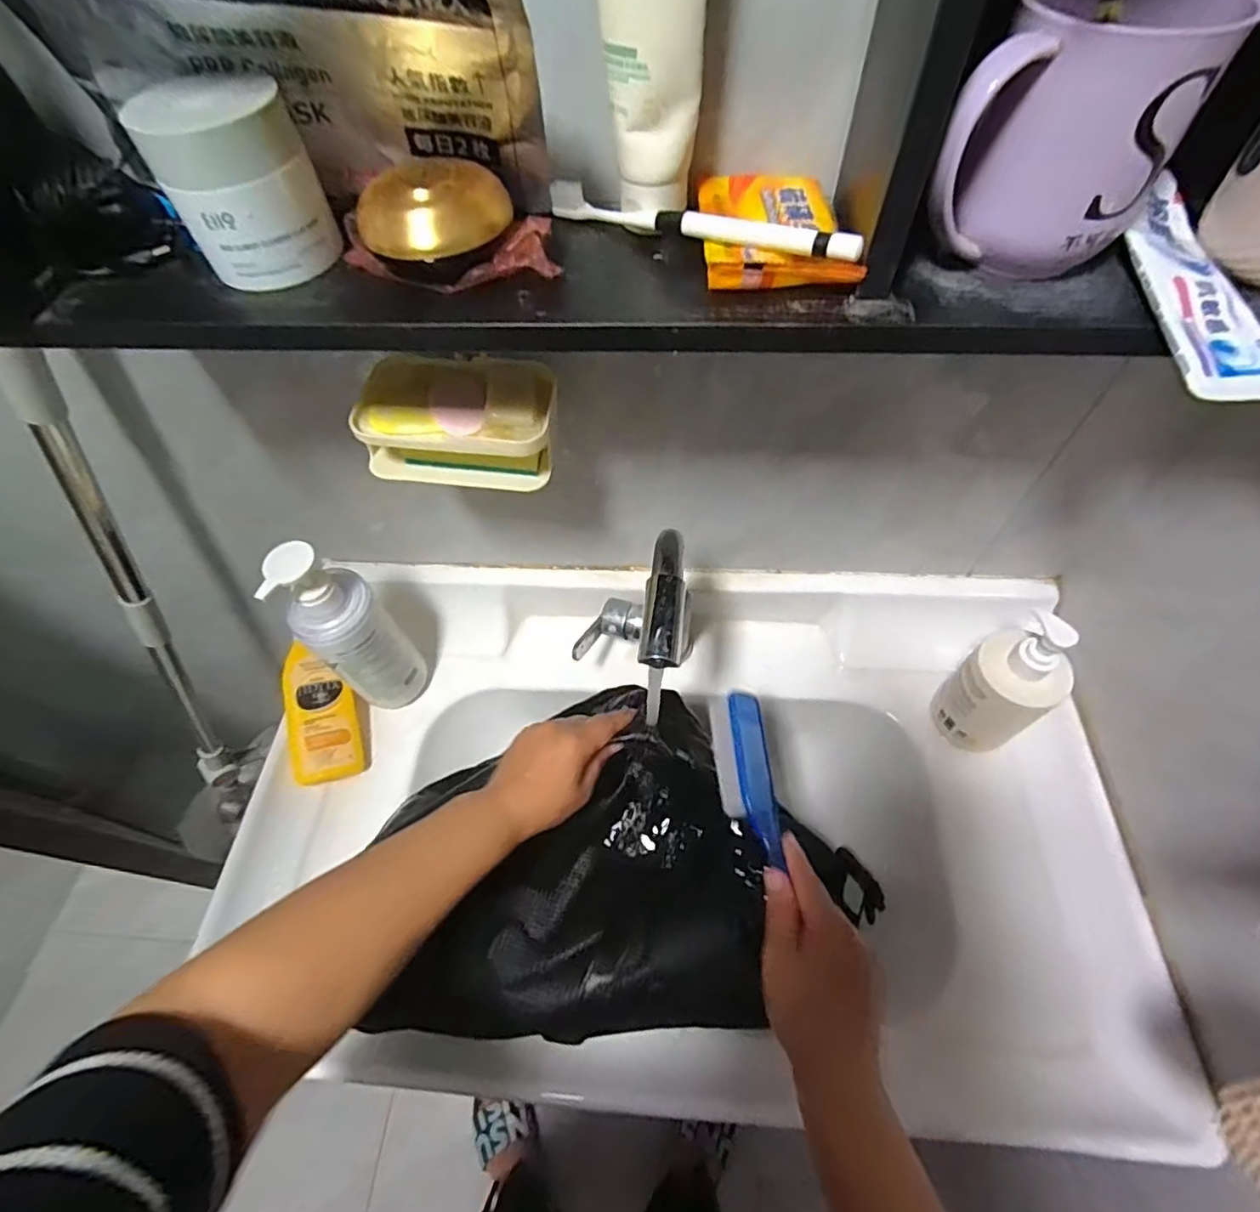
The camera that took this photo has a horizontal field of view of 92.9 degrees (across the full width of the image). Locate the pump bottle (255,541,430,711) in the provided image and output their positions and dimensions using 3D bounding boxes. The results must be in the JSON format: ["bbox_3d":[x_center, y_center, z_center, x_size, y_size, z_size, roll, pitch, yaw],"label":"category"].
[{"bbox_3d":[-0.267,0.029,0.589,0.070,0.242,0.059,-29,61,-15],"label":"pump bottle"}]

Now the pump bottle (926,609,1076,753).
[{"bbox_3d":[0.340,0.072,0.543,0.064,0.174,0.075,-34,62,-17],"label":"pump bottle"}]

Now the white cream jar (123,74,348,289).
[{"bbox_3d":[-0.199,-0.218,0.312,0.067,0.071,0.068,-25,60,-12],"label":"white cream jar"}]

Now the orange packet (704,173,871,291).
[{"bbox_3d":[0.074,-0.197,0.311,0.069,0.011,0.103,-1,58,2],"label":"orange packet"}]

